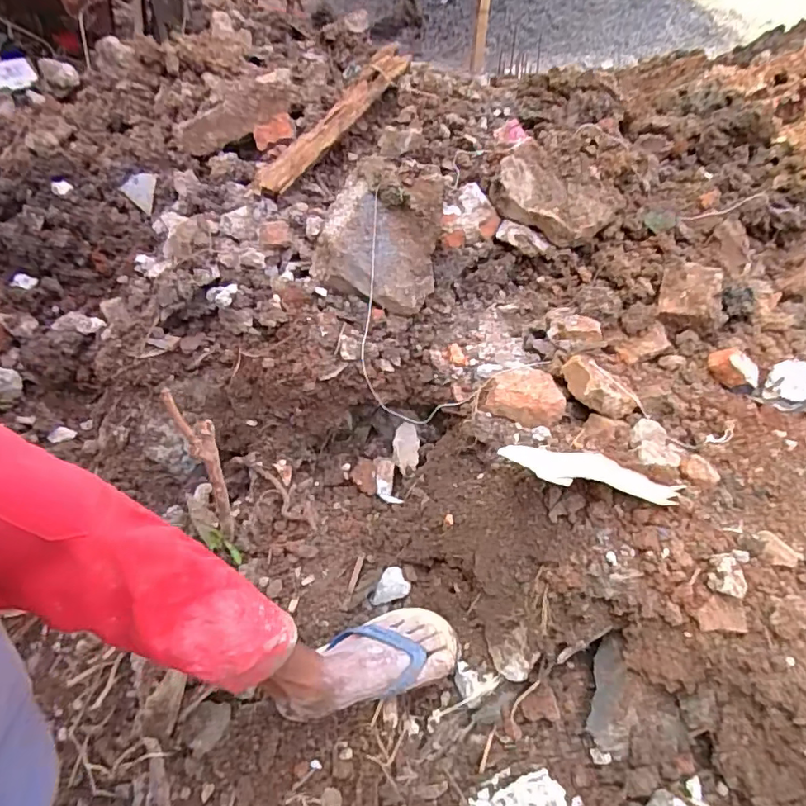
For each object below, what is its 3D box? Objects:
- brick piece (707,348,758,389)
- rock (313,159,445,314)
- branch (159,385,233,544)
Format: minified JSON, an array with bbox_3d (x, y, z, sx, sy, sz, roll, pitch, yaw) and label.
[{"bbox_3d":[0.533,-0.056,0.865,0.075,0.041,0.048,26,50,23],"label":"brick piece"},{"bbox_3d":[-0.044,-0.306,0.943,0.222,0.263,0.082,14,2,6],"label":"rock"},{"bbox_3d":[-0.262,0.096,0.733,0.034,0.290,0.043,-32,54,-29],"label":"branch"}]

